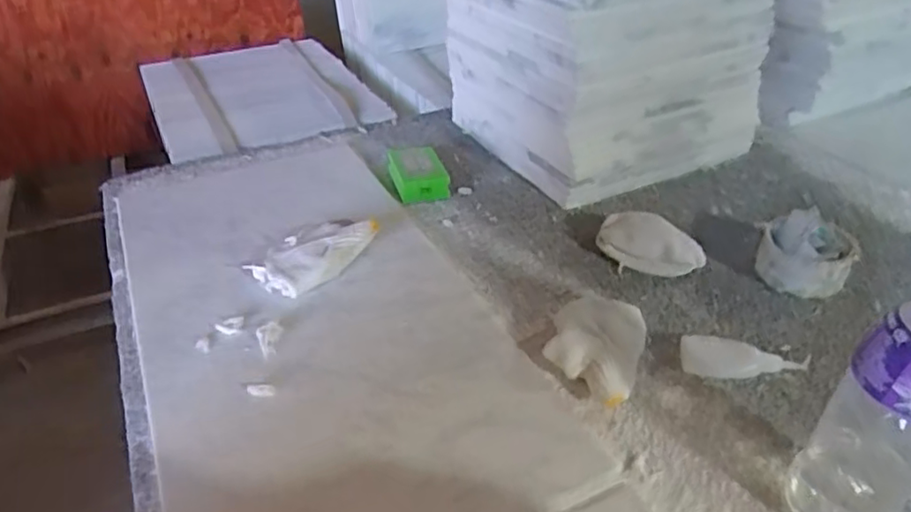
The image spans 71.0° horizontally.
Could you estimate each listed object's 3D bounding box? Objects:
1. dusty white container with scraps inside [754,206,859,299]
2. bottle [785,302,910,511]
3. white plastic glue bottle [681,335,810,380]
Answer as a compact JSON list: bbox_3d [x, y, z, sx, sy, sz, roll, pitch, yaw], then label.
[{"bbox_3d":[0.344,-0.008,0.643,0.086,0.049,0.079,23,42,28],"label":"dusty white container with scraps inside"},{"bbox_3d":[0.267,0.091,0.387,0.064,0.200,0.065,-30,46,-35],"label":"bottle"},{"bbox_3d":[0.249,0.091,0.552,0.102,0.015,0.046,8,38,12],"label":"white plastic glue bottle"}]

